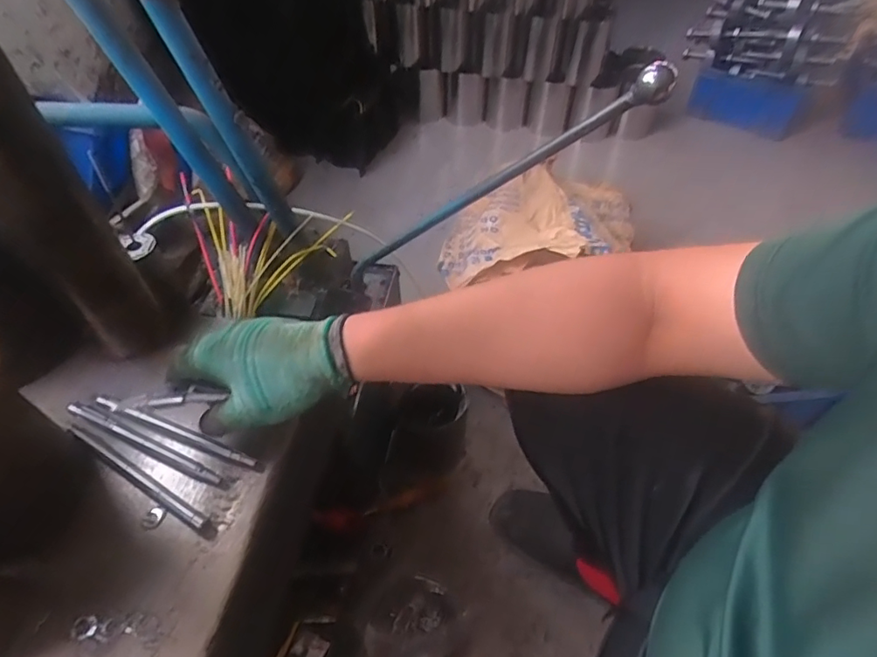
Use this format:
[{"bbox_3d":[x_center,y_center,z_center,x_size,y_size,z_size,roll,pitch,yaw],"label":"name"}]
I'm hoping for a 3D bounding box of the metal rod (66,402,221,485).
[{"bbox_3d":[-0.253,0.096,0.453,0.161,0.011,0.010,19,54,15],"label":"metal rod"}]

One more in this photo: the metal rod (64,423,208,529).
[{"bbox_3d":[-0.251,0.119,0.435,0.160,0.006,0.009,26,56,19],"label":"metal rod"}]

